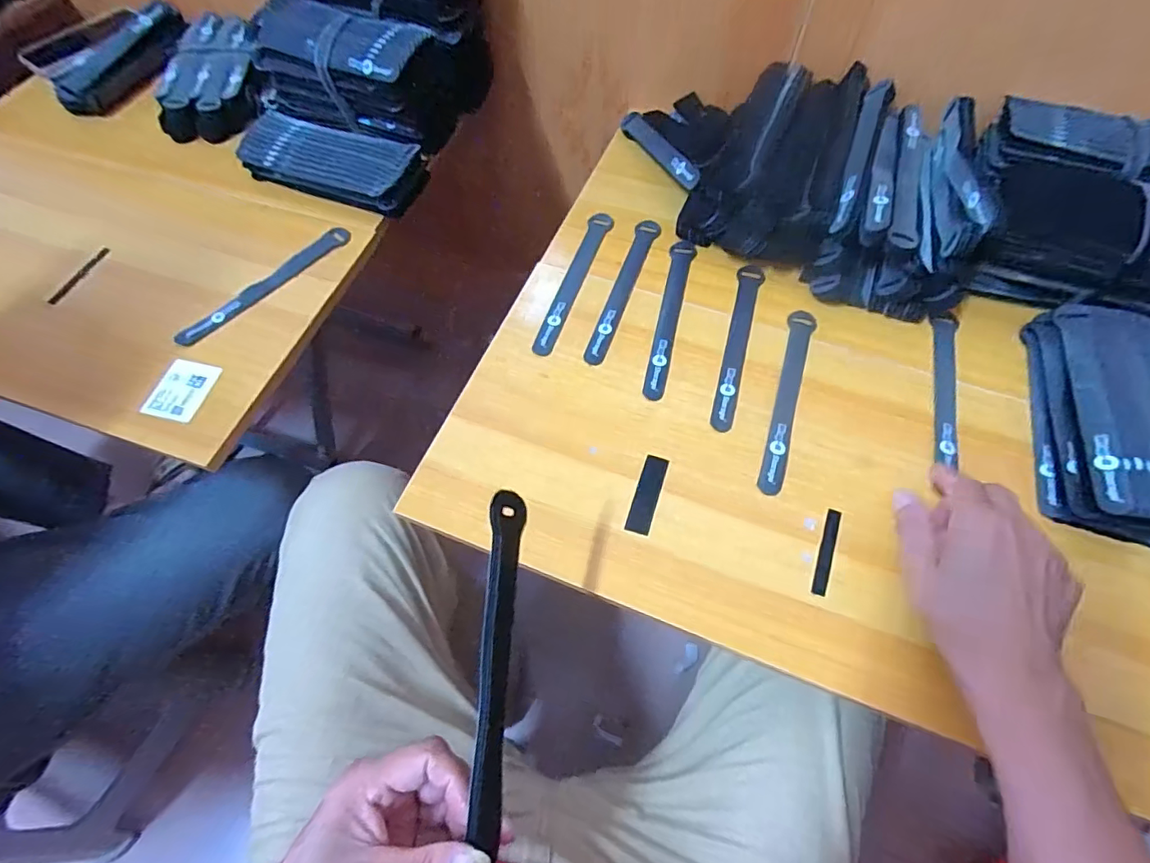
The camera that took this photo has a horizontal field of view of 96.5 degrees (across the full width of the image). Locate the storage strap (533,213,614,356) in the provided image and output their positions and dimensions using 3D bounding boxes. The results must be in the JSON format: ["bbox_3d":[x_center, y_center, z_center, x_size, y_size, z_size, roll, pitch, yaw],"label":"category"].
[{"bbox_3d":[0.000,-0.160,0.534,0.025,0.004,0.201,15,64,9],"label":"storage strap"}]

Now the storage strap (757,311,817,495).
[{"bbox_3d":[0.193,-0.035,0.465,0.026,0.004,0.201,19,65,11],"label":"storage strap"}]

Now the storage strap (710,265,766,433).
[{"bbox_3d":[0.156,-0.087,0.494,0.025,0.005,0.201,16,64,10],"label":"storage strap"}]

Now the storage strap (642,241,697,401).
[{"bbox_3d":[0.094,-0.116,0.509,0.025,0.004,0.198,13,64,8],"label":"storage strap"}]

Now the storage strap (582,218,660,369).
[{"bbox_3d":[0.052,-0.149,0.528,0.027,0.004,0.201,16,64,9],"label":"storage strap"}]

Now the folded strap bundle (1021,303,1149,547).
[{"bbox_3d":[0.443,-0.013,0.424,0.094,0.047,0.208,15,64,9],"label":"folded strap bundle"}]

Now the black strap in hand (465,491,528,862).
[{"bbox_3d":[-0.044,0.129,0.294,0.005,0.026,0.186,-11,70,39],"label":"black strap in hand"}]

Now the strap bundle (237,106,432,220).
[{"bbox_3d":[-0.287,-0.313,0.604,0.211,0.042,0.090,19,65,11],"label":"strap bundle"}]

